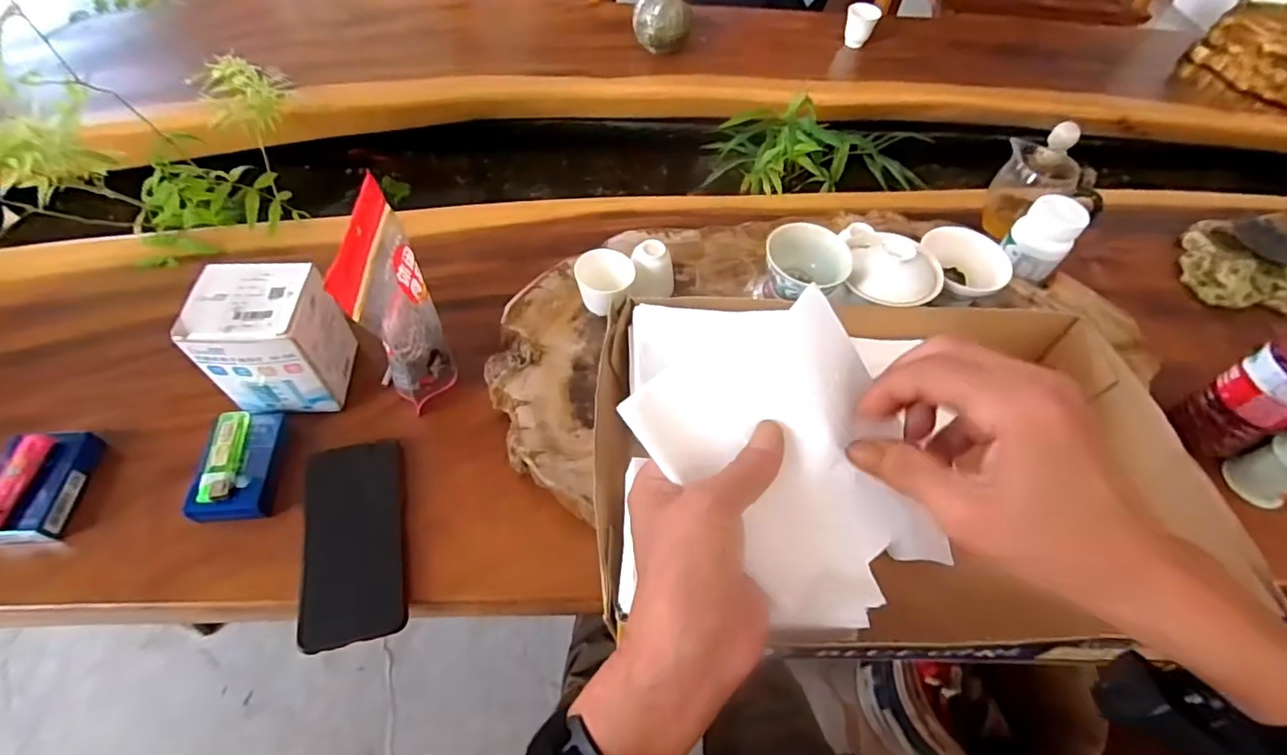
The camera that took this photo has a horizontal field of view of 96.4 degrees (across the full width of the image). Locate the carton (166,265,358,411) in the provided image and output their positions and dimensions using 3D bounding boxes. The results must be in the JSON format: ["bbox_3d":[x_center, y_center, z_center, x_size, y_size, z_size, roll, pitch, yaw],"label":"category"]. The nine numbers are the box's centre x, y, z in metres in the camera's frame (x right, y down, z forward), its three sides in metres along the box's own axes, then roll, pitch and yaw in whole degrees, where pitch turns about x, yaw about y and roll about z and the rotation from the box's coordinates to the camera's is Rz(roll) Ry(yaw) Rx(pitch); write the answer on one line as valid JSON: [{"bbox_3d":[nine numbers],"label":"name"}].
[{"bbox_3d":[-0.319,-0.033,0.508,0.094,0.114,0.098,0,57,-4],"label":"carton"}]

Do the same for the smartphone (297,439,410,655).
[{"bbox_3d":[-0.232,0.126,0.461,0.074,0.015,0.159,-10,58,-11],"label":"smartphone"}]

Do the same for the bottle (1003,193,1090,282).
[{"bbox_3d":[0.428,-0.149,0.616,0.061,0.070,0.047,38,62,19],"label":"bottle"}]

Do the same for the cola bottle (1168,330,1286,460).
[{"bbox_3d":[0.560,-0.002,0.492,0.060,0.199,0.064,-23,61,-18],"label":"cola bottle"}]

